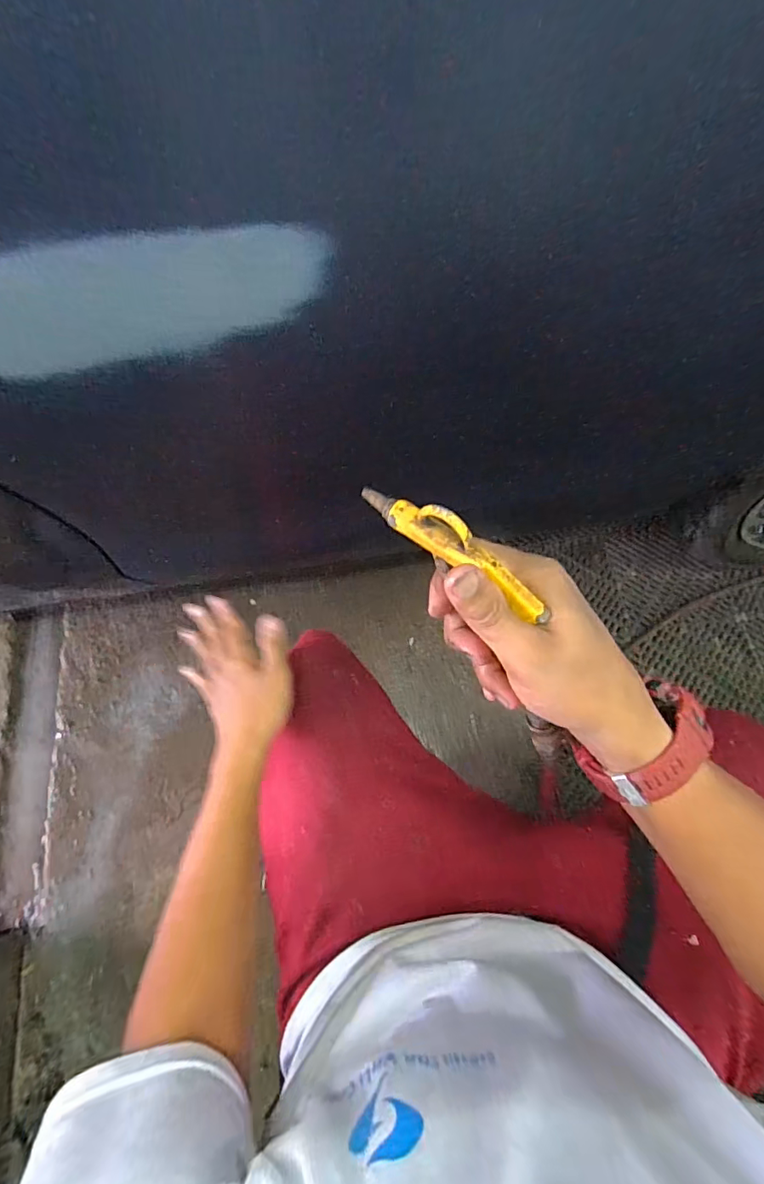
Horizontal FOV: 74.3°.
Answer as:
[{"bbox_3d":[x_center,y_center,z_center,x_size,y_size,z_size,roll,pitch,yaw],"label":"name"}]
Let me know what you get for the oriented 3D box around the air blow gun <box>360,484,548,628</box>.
[{"bbox_3d":[0.034,-0.028,0.272,0.123,0.028,0.015,37,74,21],"label":"air blow gun"}]

